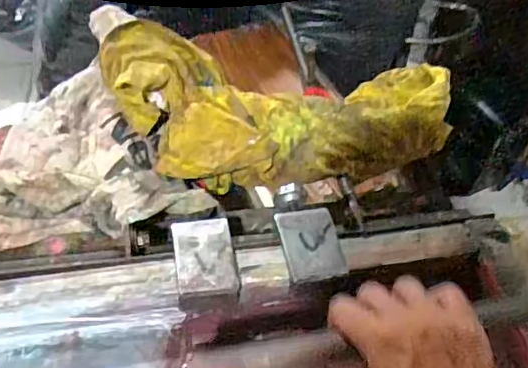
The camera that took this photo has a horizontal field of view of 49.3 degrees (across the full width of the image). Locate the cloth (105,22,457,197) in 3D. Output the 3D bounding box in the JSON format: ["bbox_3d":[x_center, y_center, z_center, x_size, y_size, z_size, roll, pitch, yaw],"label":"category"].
[{"bbox_3d":[0.029,-0.079,0.621,0.371,0.136,0.141,-7,49,-9],"label":"cloth"}]

